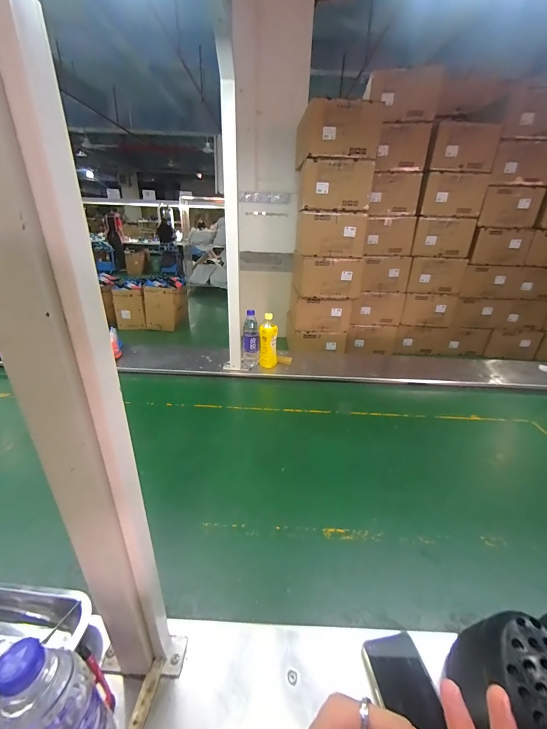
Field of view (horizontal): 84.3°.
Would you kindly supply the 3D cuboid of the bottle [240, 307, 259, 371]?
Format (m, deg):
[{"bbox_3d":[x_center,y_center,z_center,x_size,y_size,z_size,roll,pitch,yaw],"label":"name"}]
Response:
[{"bbox_3d":[-0.092,-0.084,1.211,0.070,0.240,0.077,1,26,-2],"label":"bottle"}]

